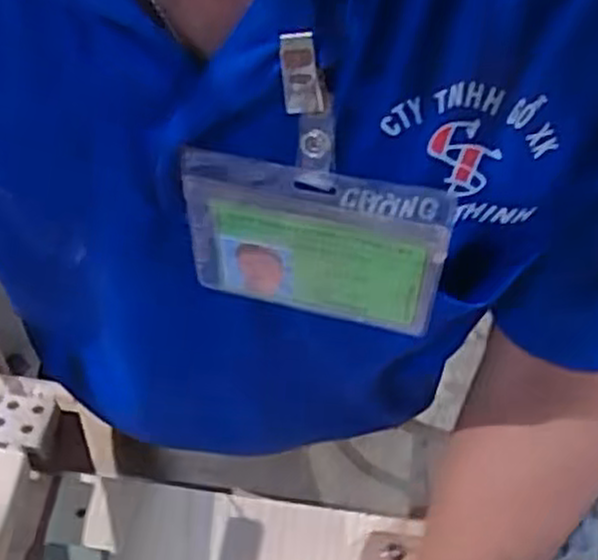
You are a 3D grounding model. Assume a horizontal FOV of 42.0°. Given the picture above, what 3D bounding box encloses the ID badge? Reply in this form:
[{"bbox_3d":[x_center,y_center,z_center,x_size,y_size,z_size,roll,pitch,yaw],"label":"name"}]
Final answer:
[{"bbox_3d":[0.008,-0.028,0.288,0.099,0.126,0.016,16,58,6],"label":"ID badge"}]

